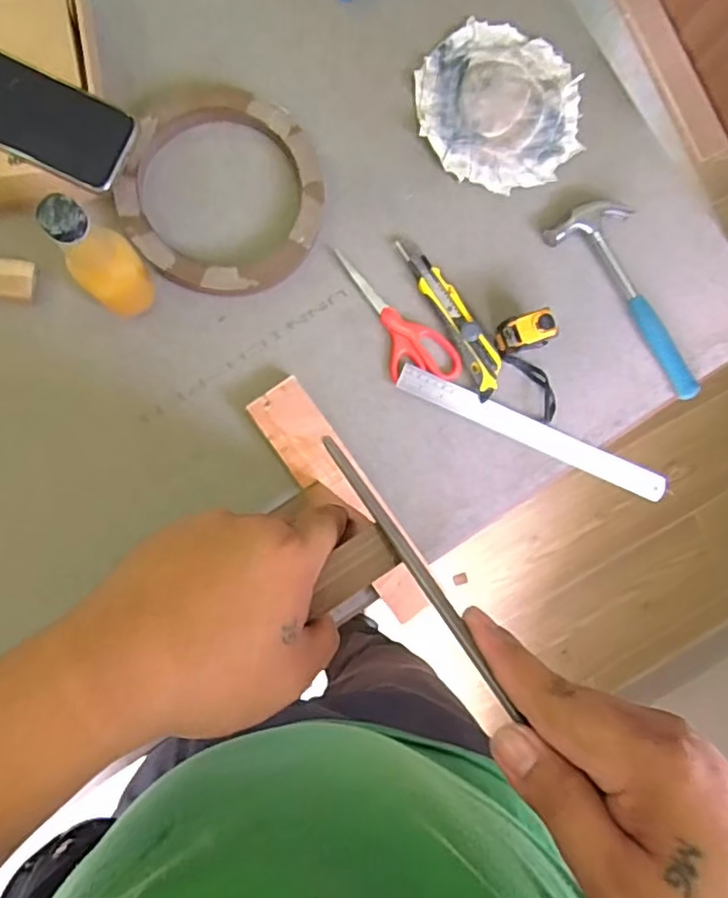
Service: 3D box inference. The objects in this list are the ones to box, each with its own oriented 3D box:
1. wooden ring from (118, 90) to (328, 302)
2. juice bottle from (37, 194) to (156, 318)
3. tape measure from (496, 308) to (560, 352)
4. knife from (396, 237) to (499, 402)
[{"bbox_3d":[-0.139,-0.260,0.613,0.189,0.033,0.206,0,87,-8],"label":"wooden ring"},{"bbox_3d":[-0.219,-0.154,0.508,0.060,0.181,0.049,-34,92,-8],"label":"juice bottle"},{"bbox_3d":[0.167,-0.121,0.635,0.052,0.058,0.034,-15,89,-8],"label":"tape measure"},{"bbox_3d":[0.093,-0.142,0.639,0.039,0.016,0.186,-33,92,-8],"label":"knife"}]

